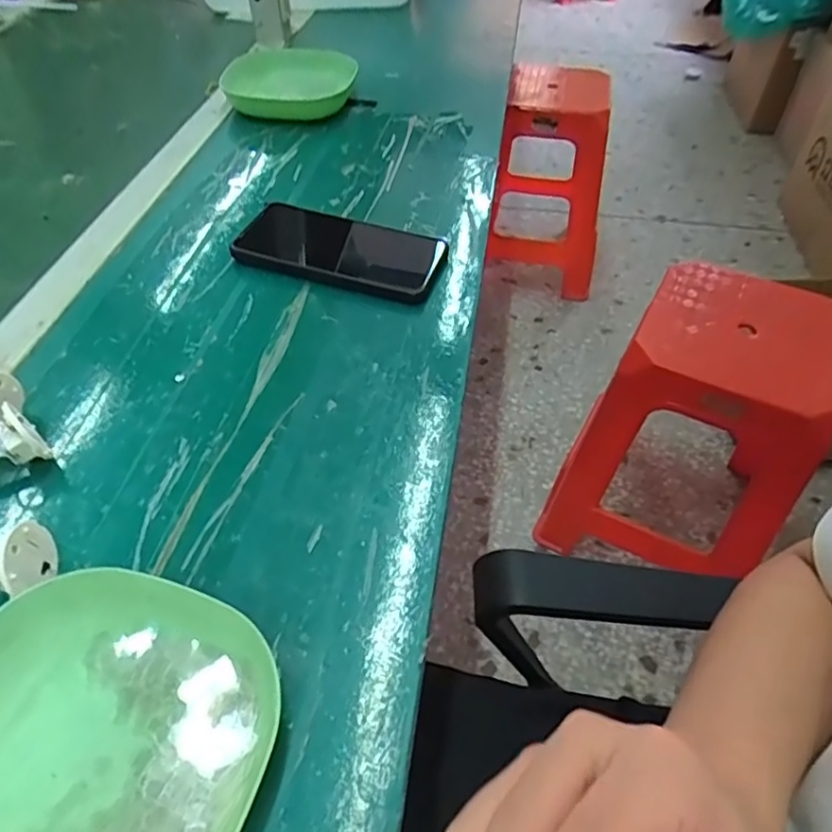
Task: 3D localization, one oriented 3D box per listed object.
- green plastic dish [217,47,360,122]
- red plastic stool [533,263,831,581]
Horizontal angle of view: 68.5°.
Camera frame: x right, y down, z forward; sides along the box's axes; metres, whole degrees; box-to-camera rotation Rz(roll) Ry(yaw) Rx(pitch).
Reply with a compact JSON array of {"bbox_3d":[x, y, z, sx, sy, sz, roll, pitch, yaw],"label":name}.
[{"bbox_3d":[-0.137,-0.355,0.659,0.141,0.046,0.093,-3,48,-2],"label":"green plastic dish"},{"bbox_3d":[0.427,0.042,0.999,0.325,0.466,0.305,21,52,18],"label":"red plastic stool"}]

